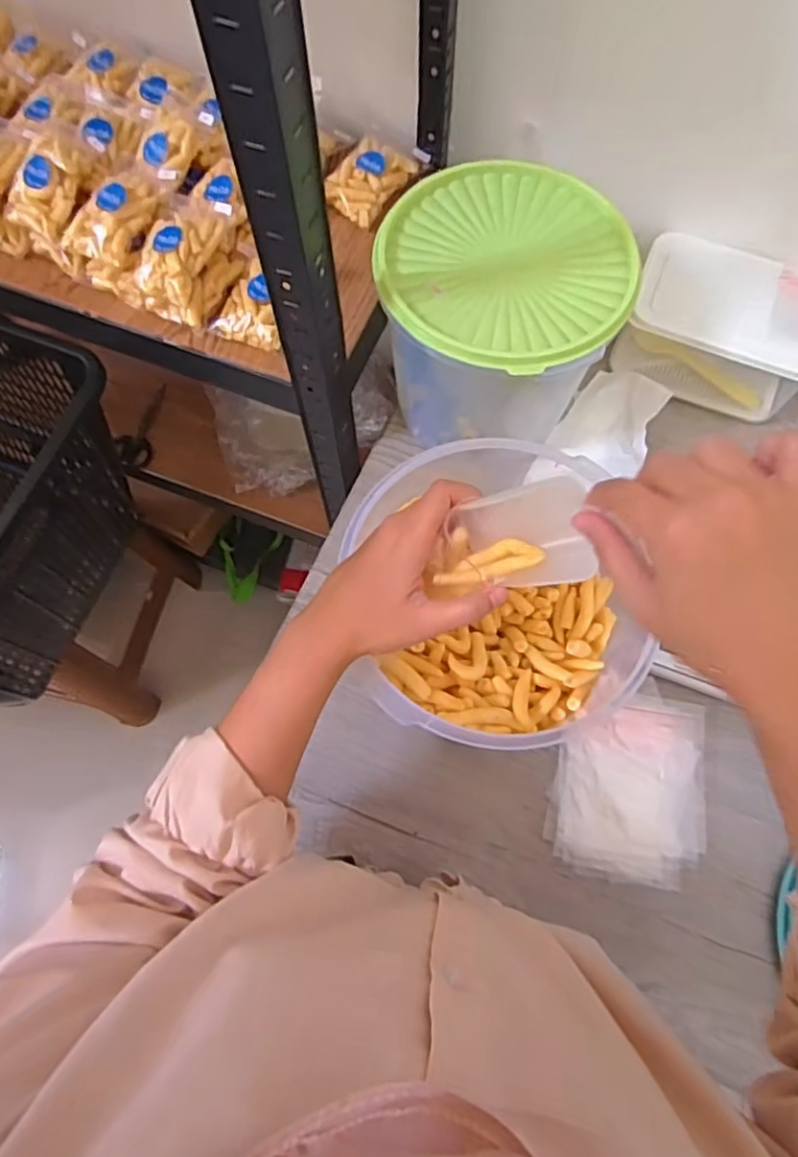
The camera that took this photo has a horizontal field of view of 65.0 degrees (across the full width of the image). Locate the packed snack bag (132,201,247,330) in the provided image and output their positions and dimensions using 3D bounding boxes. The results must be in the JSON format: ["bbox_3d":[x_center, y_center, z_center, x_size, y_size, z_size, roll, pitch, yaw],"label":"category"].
[{"bbox_3d":[-0.193,-0.285,0.572,0.082,0.063,0.095,29,73,10],"label":"packed snack bag"}]

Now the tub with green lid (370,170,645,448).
[{"bbox_3d":[0.086,-0.226,0.577,0.191,0.179,0.202,0,70,0],"label":"tub with green lid"}]

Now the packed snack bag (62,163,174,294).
[{"bbox_3d":[-0.258,-0.329,0.576,0.080,0.054,0.112,14,71,5],"label":"packed snack bag"}]

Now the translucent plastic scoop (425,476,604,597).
[{"bbox_3d":[0.061,-0.020,0.349,0.081,0.032,0.055,-8,71,-3],"label":"translucent plastic scoop"}]

